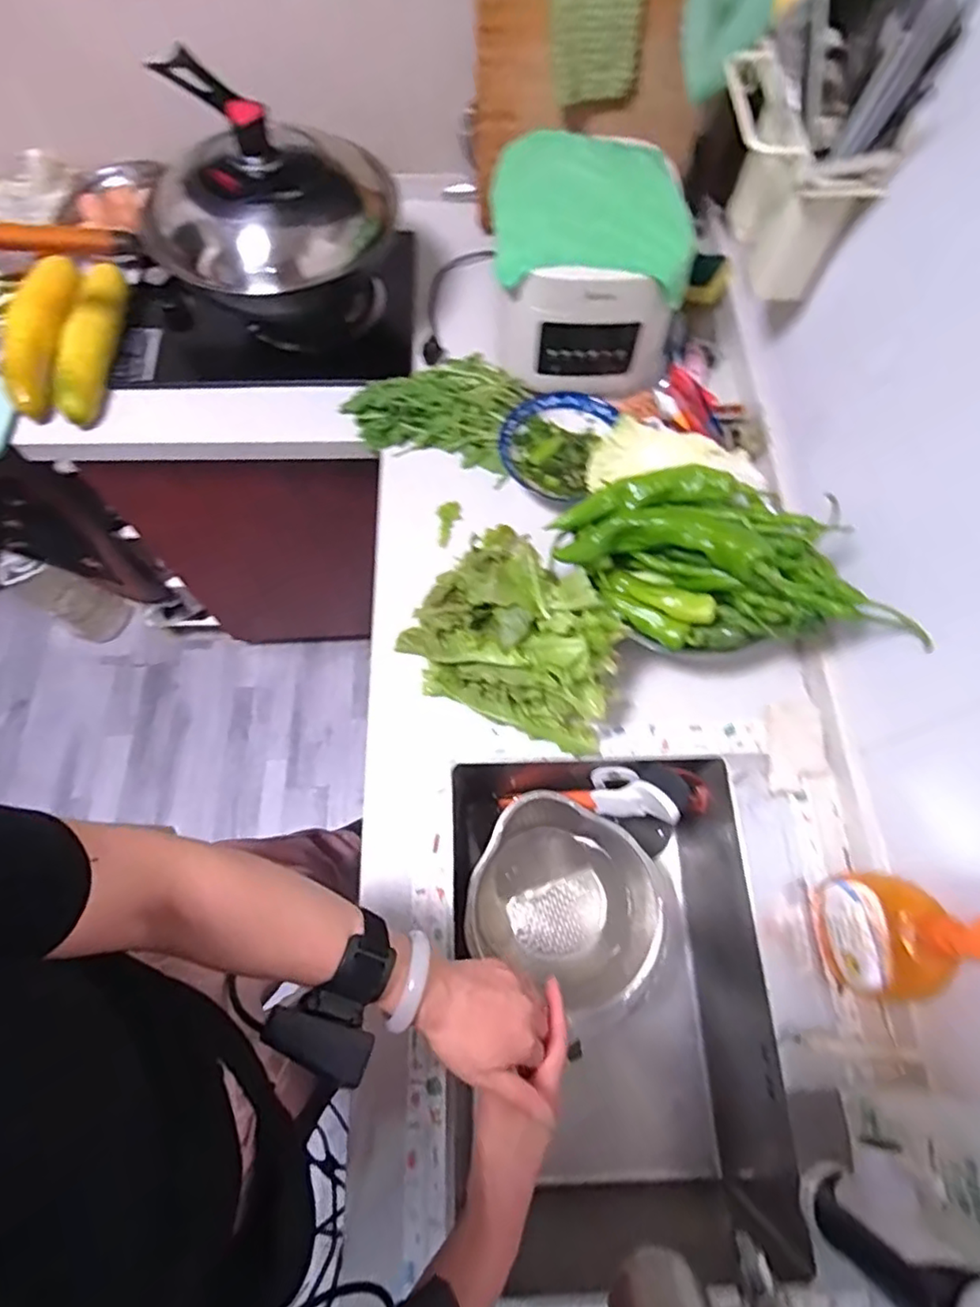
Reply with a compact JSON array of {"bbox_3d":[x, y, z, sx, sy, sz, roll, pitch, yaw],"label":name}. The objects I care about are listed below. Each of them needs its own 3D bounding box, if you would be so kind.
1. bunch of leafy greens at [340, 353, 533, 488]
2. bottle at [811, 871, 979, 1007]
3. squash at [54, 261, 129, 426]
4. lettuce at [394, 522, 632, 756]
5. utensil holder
[{"bbox_3d":[-0.071,-0.340,0.846,0.231,0.045,0.152,18,68,6],"label":"bunch of leafy greens"},{"bbox_3d":[0.354,0.248,0.535,0.047,0.191,0.108,-4,67,-3],"label":"bottle"},{"bbox_3d":[-0.549,-0.437,0.852,0.062,0.052,0.265,3,67,0],"label":"squash"},{"bbox_3d":[0.031,-0.024,0.654,0.228,0.145,0.159,25,69,9],"label":"lettuce"},{"bbox_3d":[0.315,-0.510,0.679,0.112,0.167,0.183,-6,68,-4],"label":"utensil holder"}]

